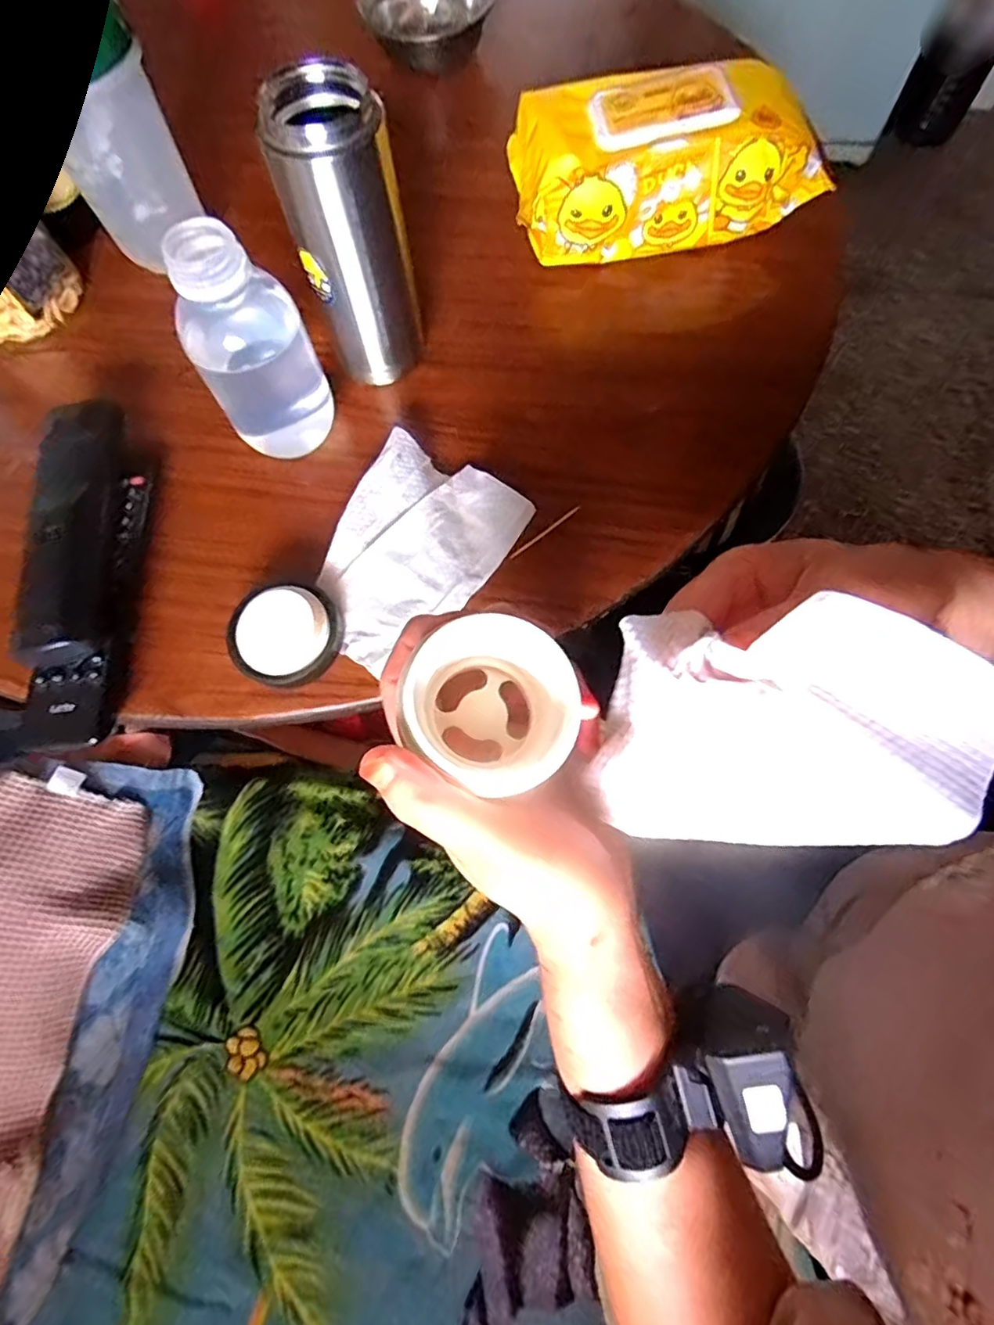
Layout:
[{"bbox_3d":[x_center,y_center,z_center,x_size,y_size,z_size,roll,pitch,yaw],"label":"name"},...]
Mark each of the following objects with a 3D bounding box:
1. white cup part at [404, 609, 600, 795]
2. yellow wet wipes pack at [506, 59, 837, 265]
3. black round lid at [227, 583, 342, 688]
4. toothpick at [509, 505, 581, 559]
[{"bbox_3d":[-0.001,0.016,0.219,0.058,0.033,0.059,-1,70,2],"label":"white cup part"},{"bbox_3d":[0.122,-0.372,0.446,0.217,0.080,0.104,-4,70,0],"label":"yellow wet wipes pack"},{"bbox_3d":[-0.125,-0.018,0.353,0.064,0.025,0.057,-41,74,-12],"label":"black round lid"},{"bbox_3d":[0.031,-0.085,0.381,0.058,0.004,0.004,-38,73,-11],"label":"toothpick"}]

